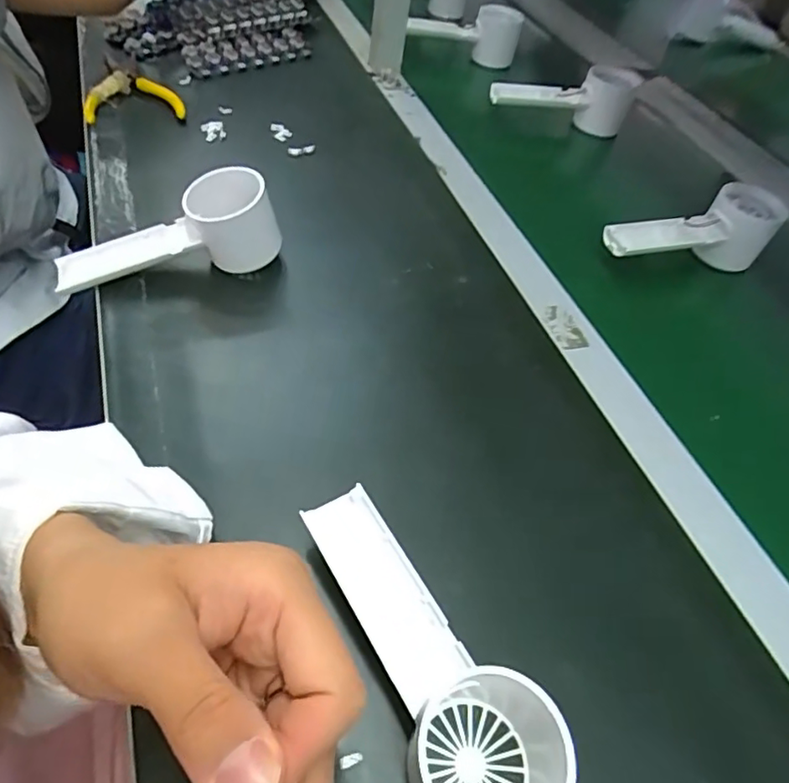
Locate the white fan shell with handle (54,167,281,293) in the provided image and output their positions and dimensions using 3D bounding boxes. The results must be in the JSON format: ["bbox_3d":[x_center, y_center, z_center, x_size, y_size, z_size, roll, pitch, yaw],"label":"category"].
[{"bbox_3d":[-0.160,-0.103,0.405,0.152,0.058,0.048,-16,55,-2],"label":"white fan shell with handle"}]

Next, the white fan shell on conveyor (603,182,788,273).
[{"bbox_3d":[0.239,-0.134,0.472,0.150,0.049,0.058,-6,51,-8],"label":"white fan shell on conveyor"}]

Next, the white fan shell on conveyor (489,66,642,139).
[{"bbox_3d":[0.175,-0.315,0.604,0.150,0.051,0.054,7,50,3],"label":"white fan shell on conveyor"}]

